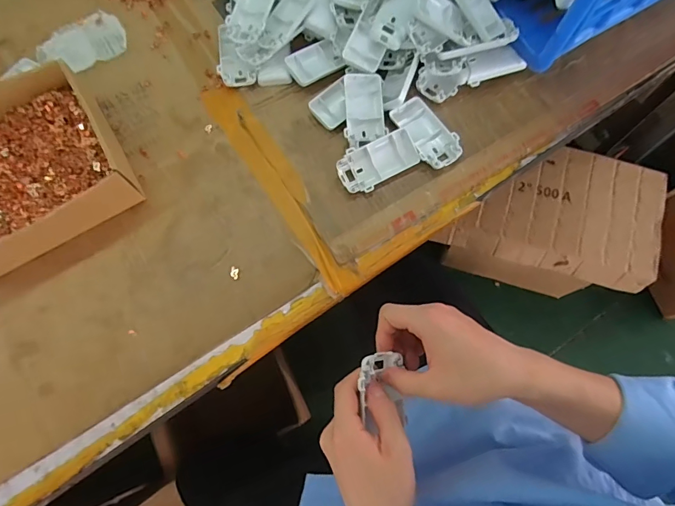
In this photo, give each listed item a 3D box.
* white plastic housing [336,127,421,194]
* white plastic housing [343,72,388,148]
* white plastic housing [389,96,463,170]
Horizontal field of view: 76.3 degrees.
[{"bbox_3d":[0.047,-0.106,0.500,0.093,0.019,0.048,-25,75,-5],"label":"white plastic housing"},{"bbox_3d":[0.031,-0.172,0.516,0.048,0.012,0.086,-6,91,-7],"label":"white plastic housing"},{"bbox_3d":[0.107,-0.144,0.518,0.048,0.015,0.095,-31,76,-7],"label":"white plastic housing"}]

